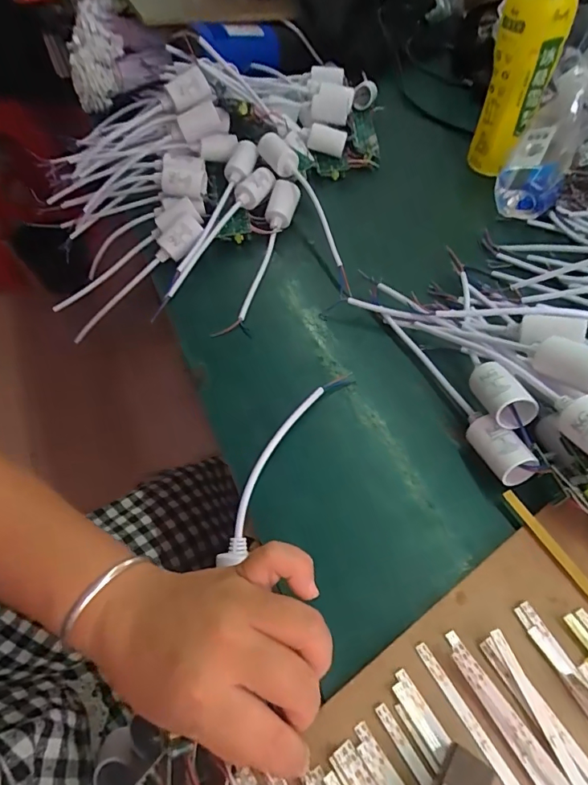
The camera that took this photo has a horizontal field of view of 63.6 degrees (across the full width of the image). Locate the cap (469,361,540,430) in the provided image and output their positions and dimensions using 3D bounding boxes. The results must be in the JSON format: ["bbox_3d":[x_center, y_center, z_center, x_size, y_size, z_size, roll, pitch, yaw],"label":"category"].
[{"bbox_3d":[0.139,0.000,0.320,0.026,0.025,0.045,-17,53,-7],"label":"cap"}]

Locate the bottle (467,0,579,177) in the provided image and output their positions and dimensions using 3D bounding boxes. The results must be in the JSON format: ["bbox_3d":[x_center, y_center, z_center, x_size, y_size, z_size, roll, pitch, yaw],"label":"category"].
[{"bbox_3d":[0.238,-0.338,0.499,0.065,0.196,0.056,11,54,12],"label":"bottle"}]

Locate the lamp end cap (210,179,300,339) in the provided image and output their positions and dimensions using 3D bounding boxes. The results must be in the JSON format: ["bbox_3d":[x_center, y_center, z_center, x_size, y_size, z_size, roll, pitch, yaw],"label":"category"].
[{"bbox_3d":[-0.032,-0.141,0.474,0.028,0.027,0.210,10,54,11],"label":"lamp end cap"}]

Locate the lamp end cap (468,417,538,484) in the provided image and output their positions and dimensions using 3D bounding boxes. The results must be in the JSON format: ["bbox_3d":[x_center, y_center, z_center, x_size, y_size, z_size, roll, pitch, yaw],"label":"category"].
[{"bbox_3d":[0.138,0.039,0.323,0.024,0.031,0.046,-21,53,-10],"label":"lamp end cap"}]

